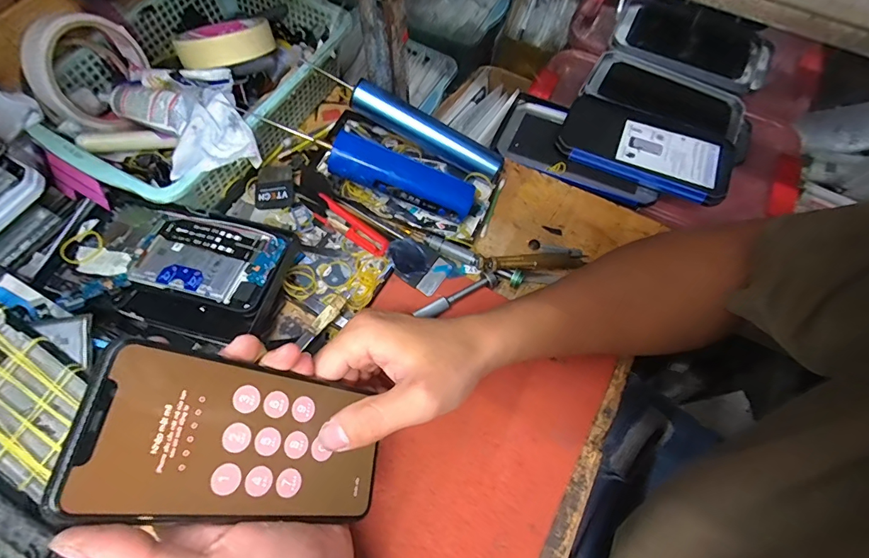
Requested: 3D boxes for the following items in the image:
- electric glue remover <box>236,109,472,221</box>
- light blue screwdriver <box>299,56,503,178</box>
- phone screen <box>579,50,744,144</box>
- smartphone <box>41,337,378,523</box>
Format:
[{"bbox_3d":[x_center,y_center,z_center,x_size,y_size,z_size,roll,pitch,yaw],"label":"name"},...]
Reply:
[{"bbox_3d":[-0.061,-0.103,0.381,0.201,0.024,0.035,21,65,-9],"label":"electric glue remover"},{"bbox_3d":[-0.025,-0.153,0.413,0.196,0.022,0.025,27,66,-7],"label":"light blue screwdriver"},{"bbox_3d":[0.275,-0.218,0.512,0.180,0.014,0.098,25,60,12],"label":"phone screen"},{"bbox_3d":[-0.094,0.084,0.225,0.152,0.004,0.074,25,58,-38],"label":"smartphone"}]

